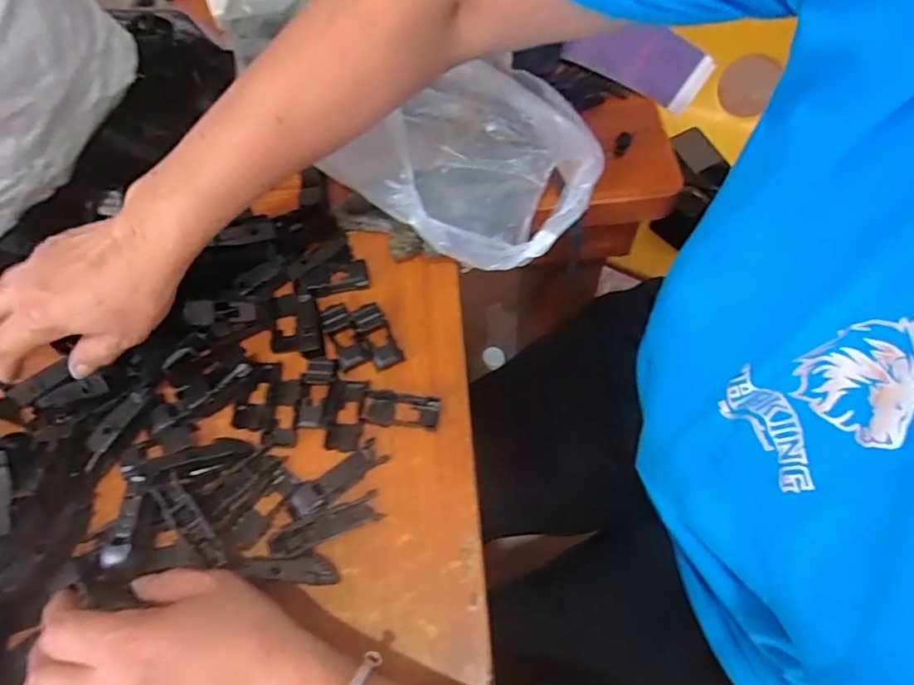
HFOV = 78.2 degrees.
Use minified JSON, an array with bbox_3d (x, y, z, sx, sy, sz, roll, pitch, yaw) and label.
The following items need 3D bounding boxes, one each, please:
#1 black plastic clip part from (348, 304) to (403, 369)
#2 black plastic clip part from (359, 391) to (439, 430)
[{"bbox_3d":[-0.060,-0.005,0.419,0.022,0.012,0.051,-27,66,-10],"label":"black plastic clip part"},{"bbox_3d":[-0.040,0.048,0.399,0.055,0.005,0.024,8,65,7],"label":"black plastic clip part"}]

